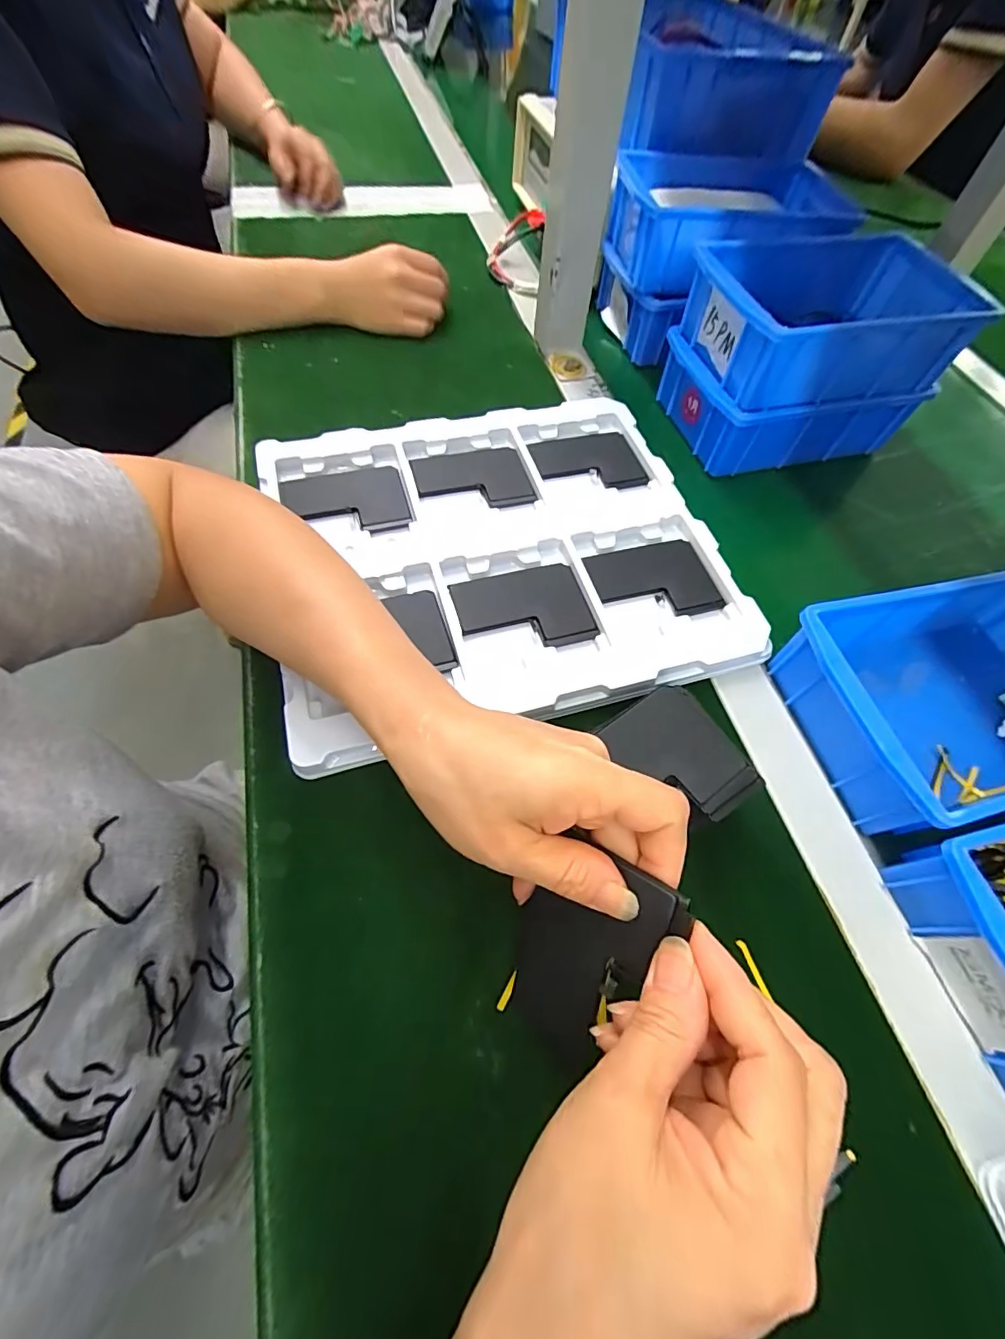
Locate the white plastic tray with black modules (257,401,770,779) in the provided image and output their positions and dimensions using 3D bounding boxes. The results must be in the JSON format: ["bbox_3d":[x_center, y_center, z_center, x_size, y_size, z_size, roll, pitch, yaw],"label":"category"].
[{"bbox_3d":[-0.001,-0.093,0.375,0.317,0.035,0.276,-13,62,-11],"label":"white plastic tray with black modules"}]

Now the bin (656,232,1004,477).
[{"bbox_3d":[0.261,-0.278,0.442,0.202,0.113,0.145,-10,61,-9],"label":"bin"}]

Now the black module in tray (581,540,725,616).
[{"bbox_3d":[0.110,-0.066,0.373,0.088,0.006,0.068,-12,62,-10],"label":"black module in tray"}]

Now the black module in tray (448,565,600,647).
[{"bbox_3d":[0.015,-0.042,0.353,0.090,0.005,0.066,-13,62,-10],"label":"black module in tray"}]

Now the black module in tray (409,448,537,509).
[{"bbox_3d":[-0.025,-0.155,0.415,0.090,0.008,0.067,-12,62,-10],"label":"black module in tray"}]

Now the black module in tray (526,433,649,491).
[{"bbox_3d":[0.072,-0.176,0.434,0.087,0.008,0.067,-11,62,-10],"label":"black module in tray"}]

